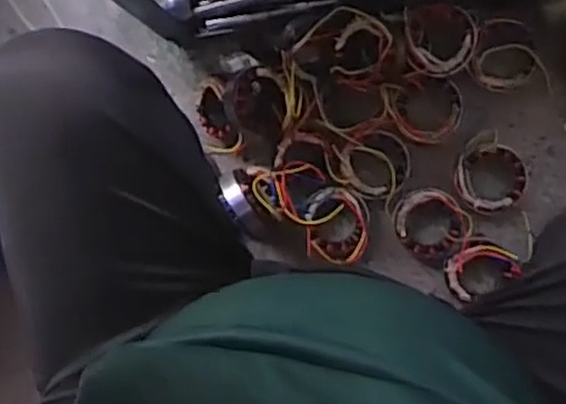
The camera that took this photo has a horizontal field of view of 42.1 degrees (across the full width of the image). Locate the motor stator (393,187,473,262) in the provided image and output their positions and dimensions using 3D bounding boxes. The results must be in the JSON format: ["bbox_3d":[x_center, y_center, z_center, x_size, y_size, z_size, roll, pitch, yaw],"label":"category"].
[{"bbox_3d":[0.187,0.027,0.941,0.088,0.019,0.093,0,89,10],"label":"motor stator"}]

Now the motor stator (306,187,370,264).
[{"bbox_3d":[0.069,0.031,0.954,0.081,0.051,0.100,-12,87,9],"label":"motor stator"}]

